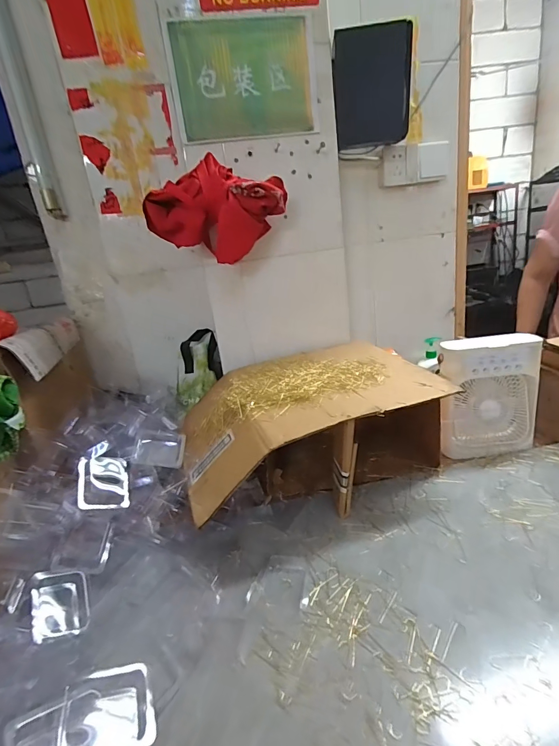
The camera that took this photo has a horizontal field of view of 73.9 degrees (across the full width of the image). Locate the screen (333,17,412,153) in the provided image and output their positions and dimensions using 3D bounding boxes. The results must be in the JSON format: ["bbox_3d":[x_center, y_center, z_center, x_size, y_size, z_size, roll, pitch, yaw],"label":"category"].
[{"bbox_3d":[0.202,-0.612,0.804,0.156,0.209,0.020,-3,32,8],"label":"screen"}]

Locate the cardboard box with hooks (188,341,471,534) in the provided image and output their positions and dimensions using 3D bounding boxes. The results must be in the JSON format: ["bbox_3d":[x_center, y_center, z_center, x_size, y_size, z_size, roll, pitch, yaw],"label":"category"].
[{"bbox_3d":[0.052,0.114,0.772,0.480,0.219,0.349,-12,19,-13],"label":"cardboard box with hooks"}]

